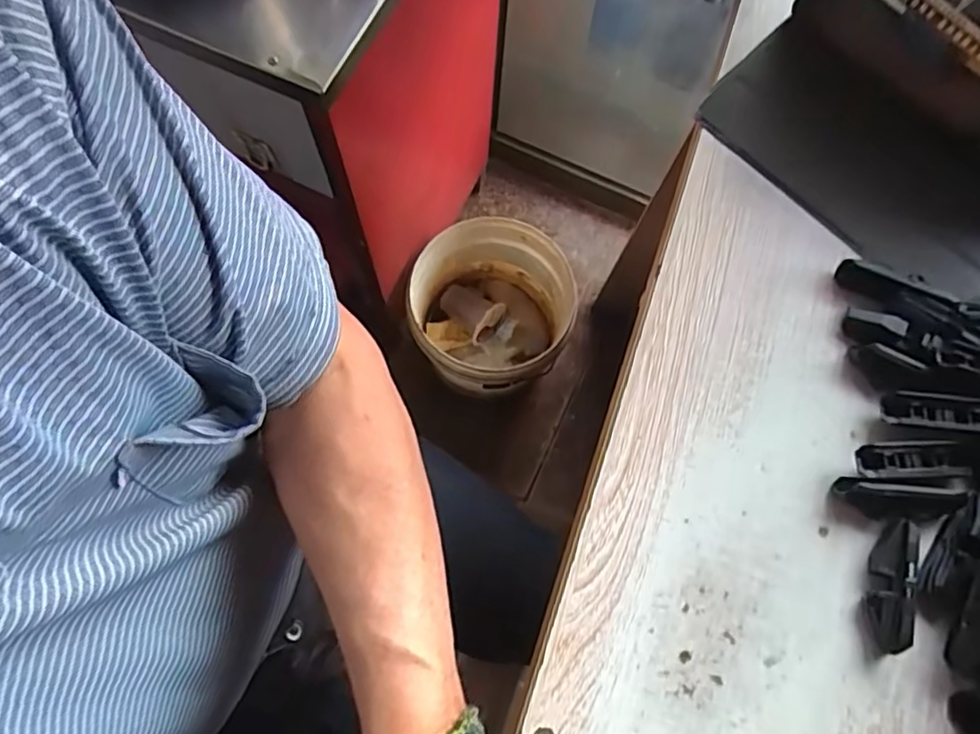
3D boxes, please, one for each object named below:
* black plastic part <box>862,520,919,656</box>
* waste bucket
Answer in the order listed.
[{"bbox_3d":[0.230,0.124,0.355,0.018,0.019,0.072,15,73,2],"label":"black plastic part"},{"bbox_3d":[0.002,-0.073,1.063,0.250,0.300,0.243,1,73,-2],"label":"waste bucket"}]

